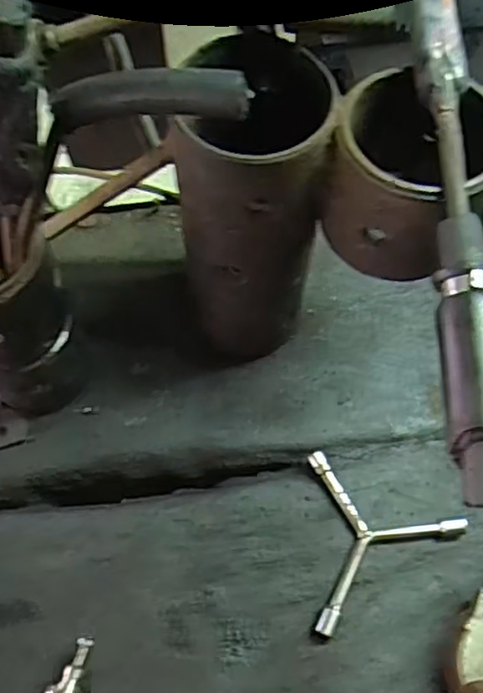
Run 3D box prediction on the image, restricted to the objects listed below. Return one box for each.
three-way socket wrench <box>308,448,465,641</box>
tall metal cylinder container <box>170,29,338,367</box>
[{"bbox_3d":[0.104,0.137,0.460,0.106,0.018,0.120,0,64,0],"label":"three-way socket wrench"},{"bbox_3d":[0.008,-0.082,0.425,0.084,0.200,0.095,8,64,4],"label":"tall metal cylinder container"}]

